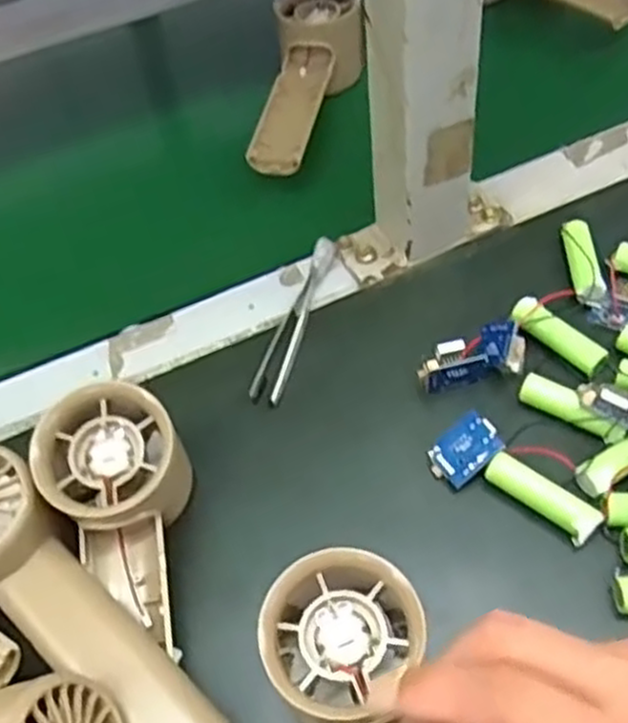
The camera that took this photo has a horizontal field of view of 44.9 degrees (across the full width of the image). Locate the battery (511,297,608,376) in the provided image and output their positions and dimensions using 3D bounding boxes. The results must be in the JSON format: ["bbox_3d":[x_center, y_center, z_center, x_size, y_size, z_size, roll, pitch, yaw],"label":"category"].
[{"bbox_3d":[0.120,-0.013,0.373,0.051,0.011,0.015,38,66,25],"label":"battery"}]

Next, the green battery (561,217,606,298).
[{"bbox_3d":[0.140,-0.053,0.399,0.013,0.016,0.054,-1,56,3],"label":"green battery"}]

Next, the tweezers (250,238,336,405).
[{"bbox_3d":[-0.009,-0.023,0.399,0.016,0.013,0.103,13,58,13],"label":"tweezers"}]

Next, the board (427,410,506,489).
[{"bbox_3d":[0.067,0.040,0.340,0.032,0.004,0.023,-40,65,9],"label":"board"}]

